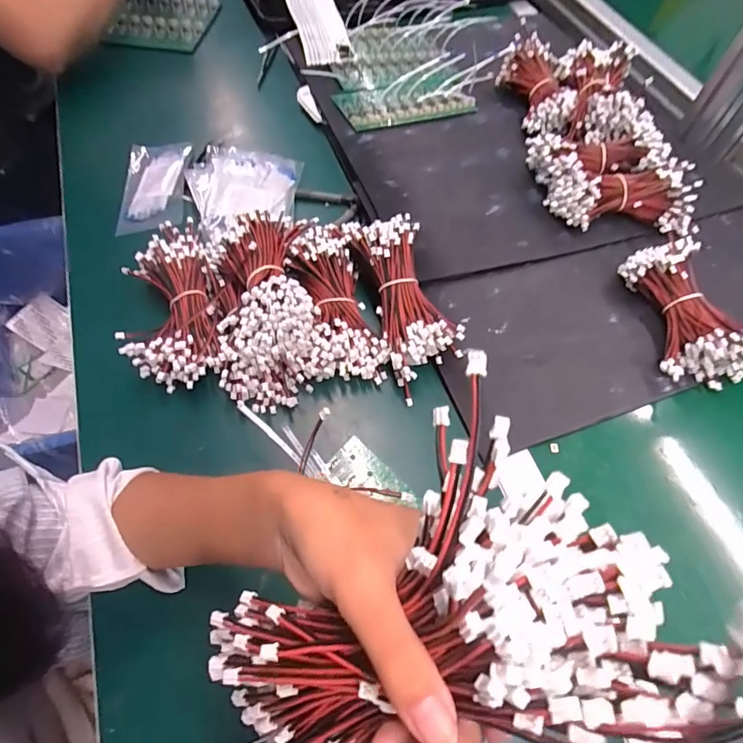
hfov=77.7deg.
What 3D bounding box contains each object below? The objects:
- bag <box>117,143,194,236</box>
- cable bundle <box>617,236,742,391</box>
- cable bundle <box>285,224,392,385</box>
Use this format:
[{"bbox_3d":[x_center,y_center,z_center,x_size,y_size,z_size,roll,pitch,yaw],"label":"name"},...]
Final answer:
[{"bbox_3d":[-0.277,-0.234,0.583,0.085,0.023,0.157,-3,61,-6],"label":"bag"},{"bbox_3d":[0.339,-0.065,0.489,0.091,0.052,0.155,-5,61,-7],"label":"cable bundle"},{"bbox_3d":[-0.038,-0.077,0.479,0.076,0.053,0.192,-10,62,-9],"label":"cable bundle"}]

